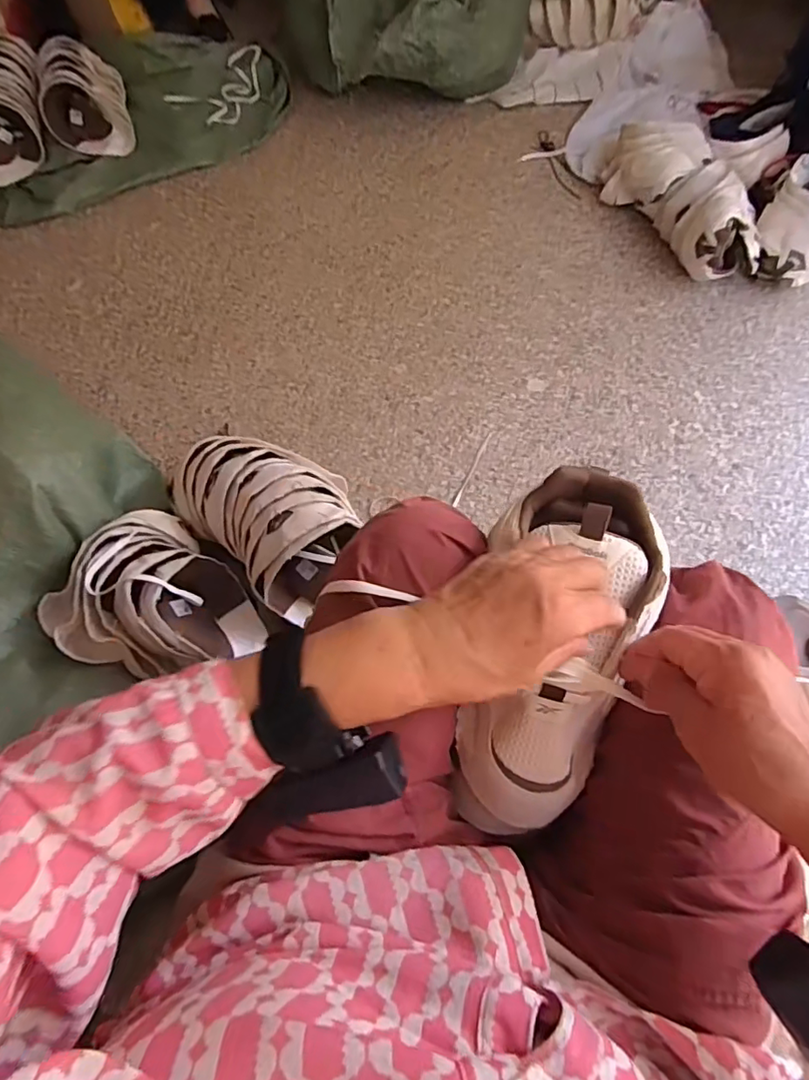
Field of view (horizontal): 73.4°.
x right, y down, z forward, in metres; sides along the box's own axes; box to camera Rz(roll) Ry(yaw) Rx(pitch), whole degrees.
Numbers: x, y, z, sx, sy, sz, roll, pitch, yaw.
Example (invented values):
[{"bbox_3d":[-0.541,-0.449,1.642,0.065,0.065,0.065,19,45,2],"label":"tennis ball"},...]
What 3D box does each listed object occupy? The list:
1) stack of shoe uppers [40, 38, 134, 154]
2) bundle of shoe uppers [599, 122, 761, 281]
[{"bbox_3d":[-0.742,-1.019,1.259,0.178,0.118,0.292,-17,67,-5],"label":"stack of shoe uppers"},{"bbox_3d":[0.535,-0.649,1.048,0.135,0.147,0.366,-24,67,-6],"label":"bundle of shoe uppers"}]

